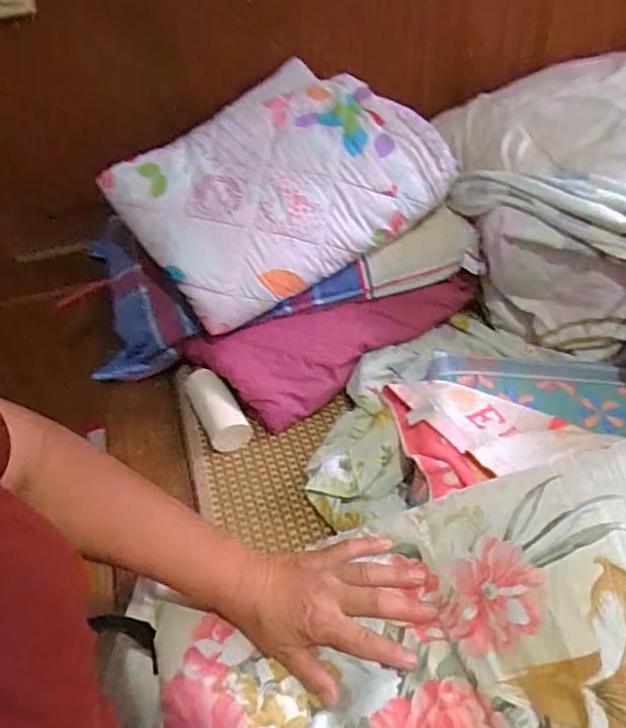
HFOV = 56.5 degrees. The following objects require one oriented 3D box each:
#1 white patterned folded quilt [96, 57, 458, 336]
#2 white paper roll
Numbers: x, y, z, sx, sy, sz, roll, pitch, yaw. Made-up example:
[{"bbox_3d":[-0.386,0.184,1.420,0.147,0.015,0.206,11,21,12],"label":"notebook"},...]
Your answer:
[{"bbox_3d":[-0.059,-0.289,0.883,0.452,0.085,0.356,-35,79,-9],"label":"white patterned folded quilt"},{"bbox_3d":[-0.136,0.064,0.827,0.056,0.052,0.128,-22,45,-17],"label":"white paper roll"}]

